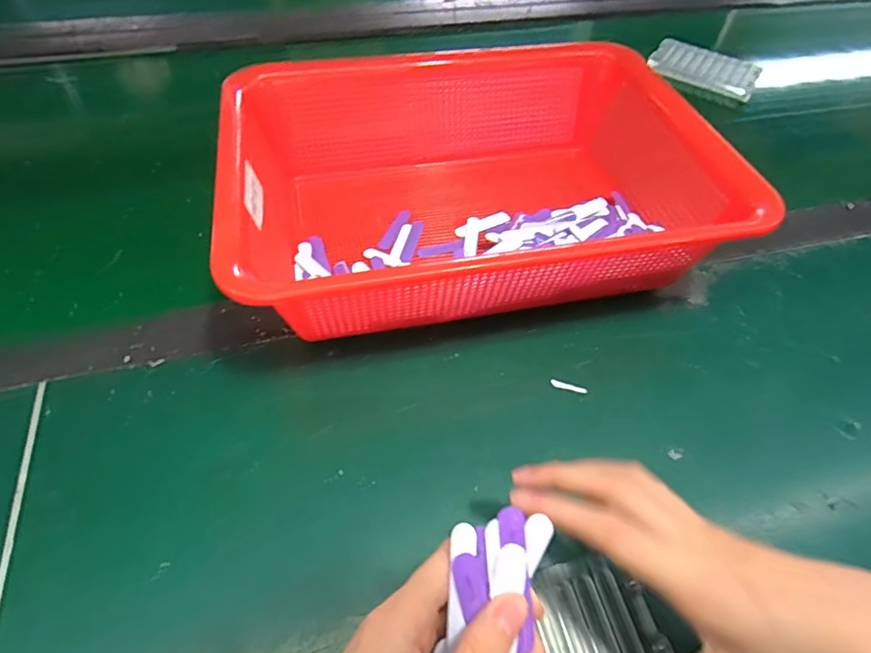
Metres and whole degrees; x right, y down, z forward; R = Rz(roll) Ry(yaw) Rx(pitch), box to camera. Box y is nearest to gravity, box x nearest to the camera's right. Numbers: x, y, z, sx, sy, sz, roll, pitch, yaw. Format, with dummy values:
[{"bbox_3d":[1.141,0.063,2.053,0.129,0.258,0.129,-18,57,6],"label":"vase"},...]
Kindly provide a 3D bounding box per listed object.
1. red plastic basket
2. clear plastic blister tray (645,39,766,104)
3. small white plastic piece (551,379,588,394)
[{"bbox_3d":[0.029,-0.123,0.411,0.354,0.103,0.264,-8,54,-9],"label":"red plastic basket"},{"bbox_3d":[0.328,-0.316,0.618,0.128,0.014,0.044,36,105,27],"label":"clear plastic blister tray"},{"bbox_3d":[0.094,0.042,0.354,0.025,0.004,0.006,15,54,10],"label":"small white plastic piece"}]

